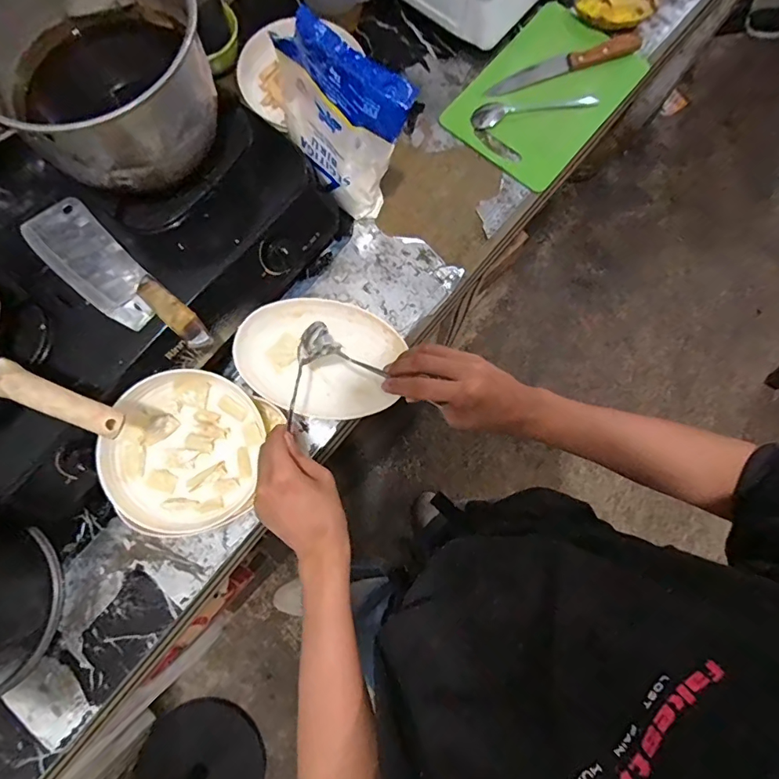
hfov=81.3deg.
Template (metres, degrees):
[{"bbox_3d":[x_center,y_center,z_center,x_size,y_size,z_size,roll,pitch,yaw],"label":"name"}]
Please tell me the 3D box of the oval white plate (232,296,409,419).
[{"bbox_3d":[-0.097,-0.043,0.622,0.214,0.042,0.152,13,79,3],"label":"oval white plate"}]

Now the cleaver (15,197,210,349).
[{"bbox_3d":[-0.333,-0.130,0.550,0.270,0.025,0.077,43,82,8],"label":"cleaver"}]

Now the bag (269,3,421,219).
[{"bbox_3d":[-0.064,-0.317,0.572,0.179,0.240,0.063,40,82,8],"label":"bag"}]

